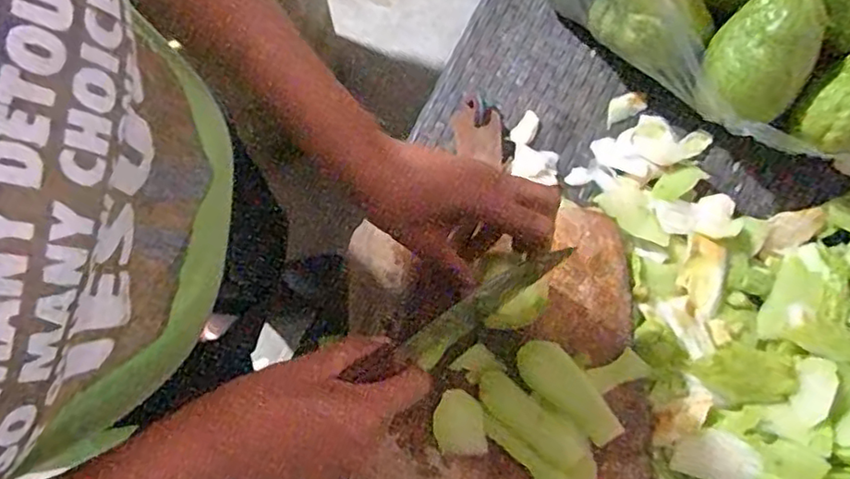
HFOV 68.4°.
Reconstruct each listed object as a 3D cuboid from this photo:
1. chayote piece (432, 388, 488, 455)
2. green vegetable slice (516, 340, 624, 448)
[{"bbox_3d":[0.026,0.145,0.497,0.039,0.006,0.048,-7,76,0],"label":"chayote piece"},{"bbox_3d":[0.110,0.117,0.480,0.036,0.010,0.093,-42,78,-8],"label":"green vegetable slice"}]

